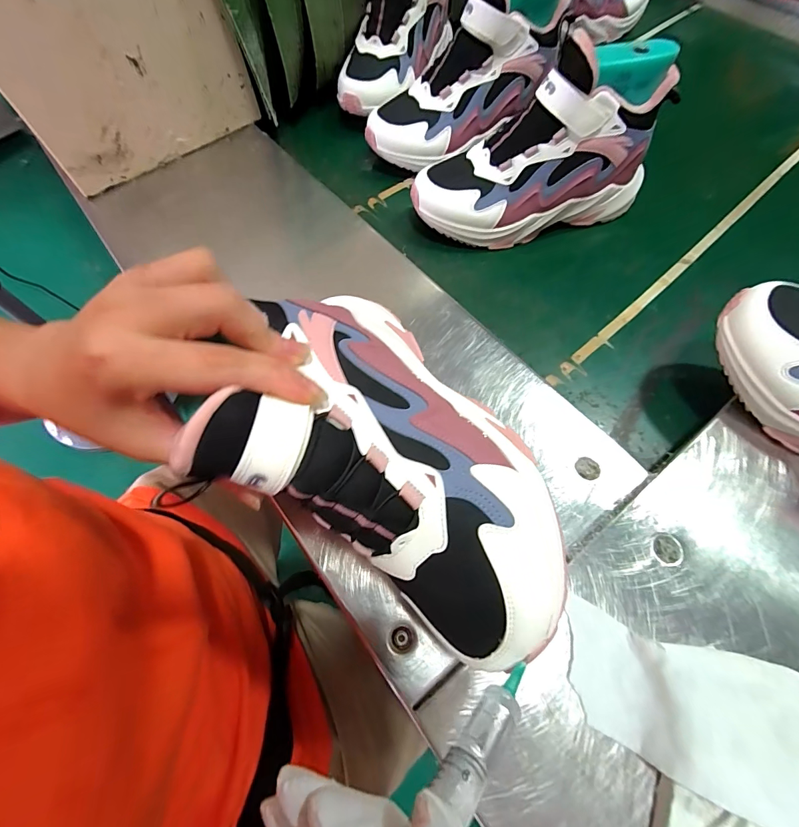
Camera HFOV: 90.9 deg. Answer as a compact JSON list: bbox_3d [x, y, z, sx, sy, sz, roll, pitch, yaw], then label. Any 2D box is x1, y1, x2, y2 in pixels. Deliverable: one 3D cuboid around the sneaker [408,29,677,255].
[{"bbox_3d":[0.143,-0.272,0.414,0.251,0.155,0.088,-14,61,-5],"label":"sneaker"}]

